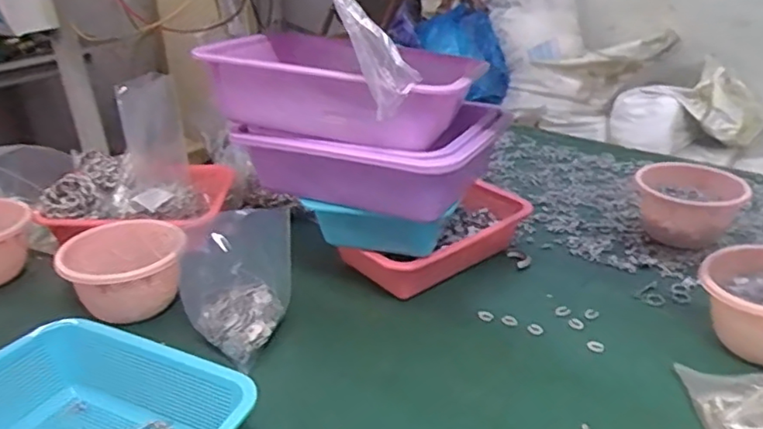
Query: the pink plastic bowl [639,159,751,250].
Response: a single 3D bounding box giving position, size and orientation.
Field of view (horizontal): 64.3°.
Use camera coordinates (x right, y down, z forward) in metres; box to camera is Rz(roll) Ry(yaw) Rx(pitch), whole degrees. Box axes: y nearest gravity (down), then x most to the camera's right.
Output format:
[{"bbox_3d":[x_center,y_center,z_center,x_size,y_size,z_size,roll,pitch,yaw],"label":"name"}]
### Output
[{"bbox_3d":[0.457,-0.013,0.905,0.132,0.086,0.161,18,33,35],"label":"pink plastic bowl"}]

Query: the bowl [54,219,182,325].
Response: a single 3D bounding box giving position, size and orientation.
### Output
[{"bbox_3d":[-0.321,0.073,0.763,0.131,0.093,0.136,-2,27,1],"label":"bowl"}]

